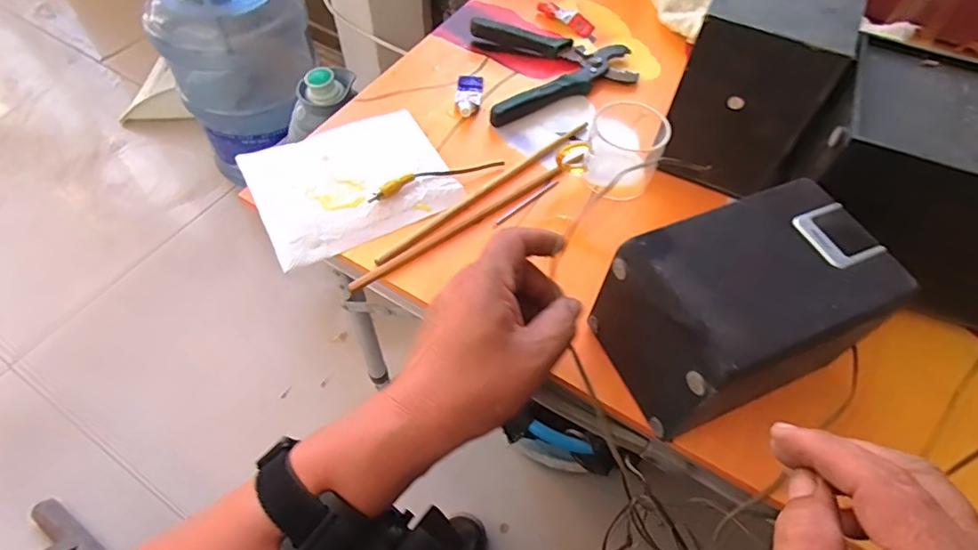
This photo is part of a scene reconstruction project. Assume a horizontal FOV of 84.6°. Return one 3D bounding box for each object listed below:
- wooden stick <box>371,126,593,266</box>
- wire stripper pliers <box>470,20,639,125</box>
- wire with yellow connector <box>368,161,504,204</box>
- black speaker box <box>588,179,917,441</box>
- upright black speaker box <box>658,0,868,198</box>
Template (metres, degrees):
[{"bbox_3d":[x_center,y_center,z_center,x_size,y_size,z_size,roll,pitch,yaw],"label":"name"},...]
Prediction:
[{"bbox_3d":[0.000,-0.072,0.444,0.222,0.010,0.011,-36,65,-22],"label":"wooden stick"},{"bbox_3d":[0.069,-0.205,0.524,0.153,0.026,0.125,-6,58,-6],"label":"wire stripper pliers"},{"bbox_3d":[-0.043,-0.082,0.440,0.117,0.015,0.014,-21,60,-15],"label":"wire with yellow connector"},{"bbox_3d":[0.151,0.023,0.328,0.138,0.097,0.096,-16,59,-12],"label":"black speaker box"},{"bbox_3d":[0.201,-0.148,0.415,0.095,0.128,0.098,23,59,12],"label":"upright black speaker box"}]

